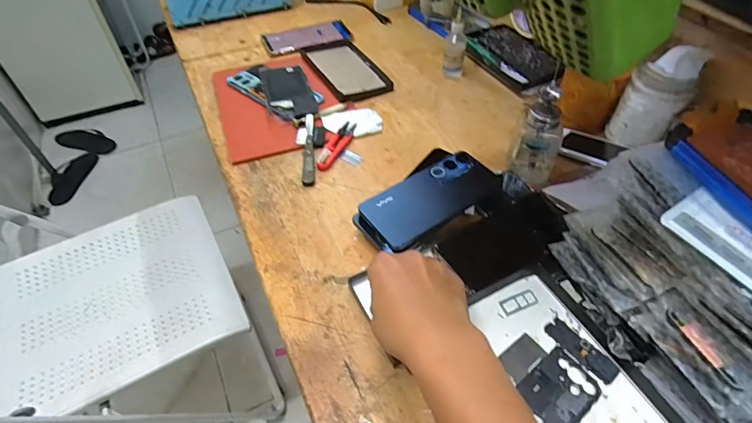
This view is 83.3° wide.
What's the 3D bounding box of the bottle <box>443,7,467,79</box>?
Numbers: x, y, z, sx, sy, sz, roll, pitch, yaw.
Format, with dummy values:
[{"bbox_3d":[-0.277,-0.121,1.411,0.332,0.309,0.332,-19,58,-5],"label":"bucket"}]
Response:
[{"bbox_3d":[0.132,-0.273,0.693,0.028,0.107,0.026,-23,52,-19],"label":"bottle"}]

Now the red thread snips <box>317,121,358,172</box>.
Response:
[{"bbox_3d":[-0.056,-0.095,0.605,0.025,0.011,0.103,20,51,17],"label":"red thread snips"}]

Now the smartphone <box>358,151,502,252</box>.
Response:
[{"bbox_3d":[0.066,-0.018,0.502,0.166,0.008,0.076,-29,65,-20],"label":"smartphone"}]

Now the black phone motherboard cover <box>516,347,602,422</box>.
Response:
[{"bbox_3d":[0.155,0.150,0.355,0.063,0.006,0.049,-31,55,-24],"label":"black phone motherboard cover"}]

